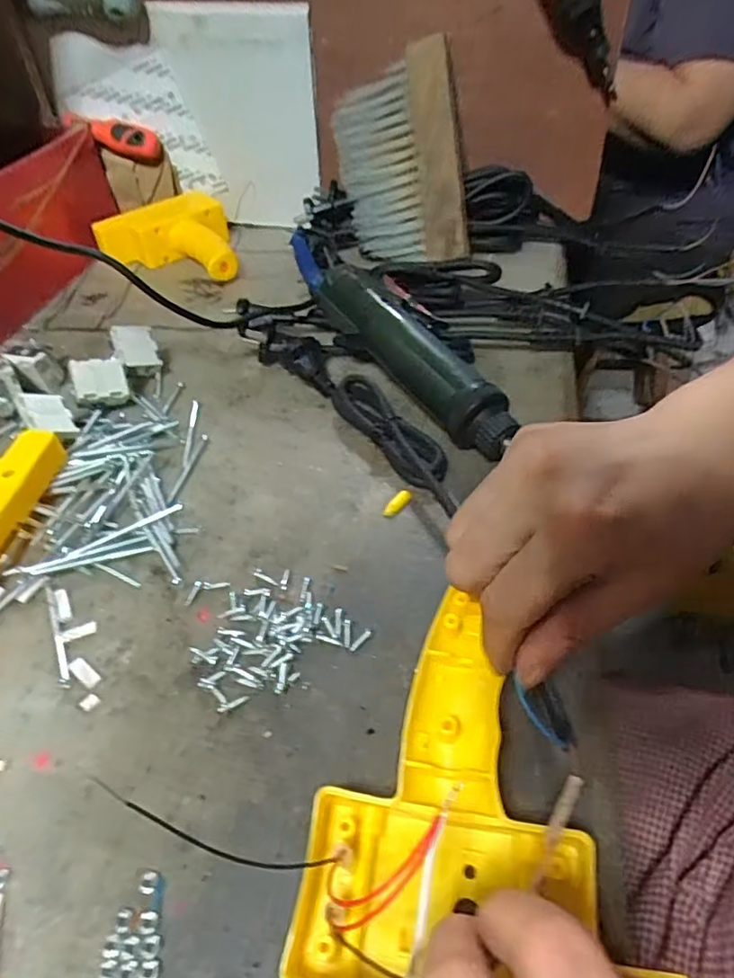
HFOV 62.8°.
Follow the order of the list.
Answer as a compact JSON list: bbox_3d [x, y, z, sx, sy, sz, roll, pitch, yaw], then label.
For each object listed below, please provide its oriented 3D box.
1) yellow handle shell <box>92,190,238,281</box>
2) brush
[{"bbox_3d":[-0.208,-0.251,0.622,0.135,0.048,0.129,-14,45,-9],"label":"yellow handle shell"},{"bbox_3d":[0.033,-0.310,0.571,0.121,0.179,0.026,1,16,33],"label":"brush"}]

